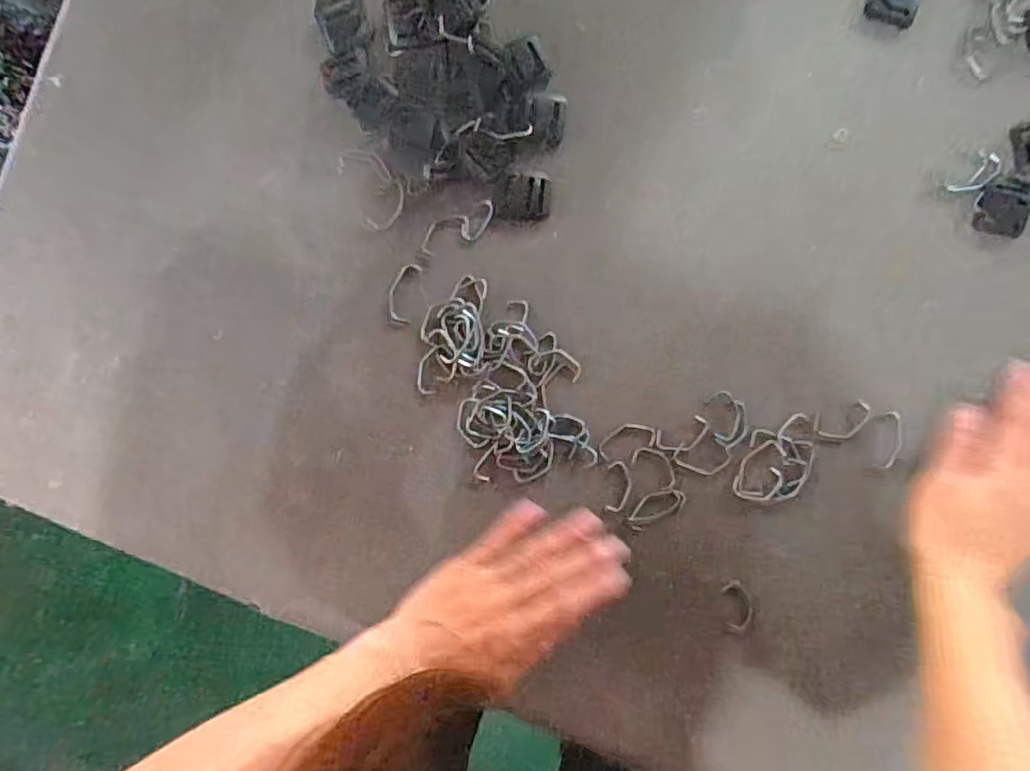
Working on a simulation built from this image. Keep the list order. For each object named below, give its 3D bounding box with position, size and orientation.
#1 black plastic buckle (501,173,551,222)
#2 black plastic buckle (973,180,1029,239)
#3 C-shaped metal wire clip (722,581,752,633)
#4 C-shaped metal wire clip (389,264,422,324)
[{"bbox_3d":[0.007,-0.121,0.401,0.029,0.004,0.028,6,93,1],"label":"black plastic buckle"},{"bbox_3d":[0.310,-0.113,0.395,0.031,0.004,0.035,9,93,1],"label":"black plastic buckle"},{"bbox_3d":[0.147,0.147,0.412,0.018,0.004,0.035,-7,93,2],"label":"C-shaped metal wire clip"},{"bbox_3d":[-0.073,-0.061,0.407,0.017,0.004,0.038,14,94,1],"label":"C-shaped metal wire clip"}]

